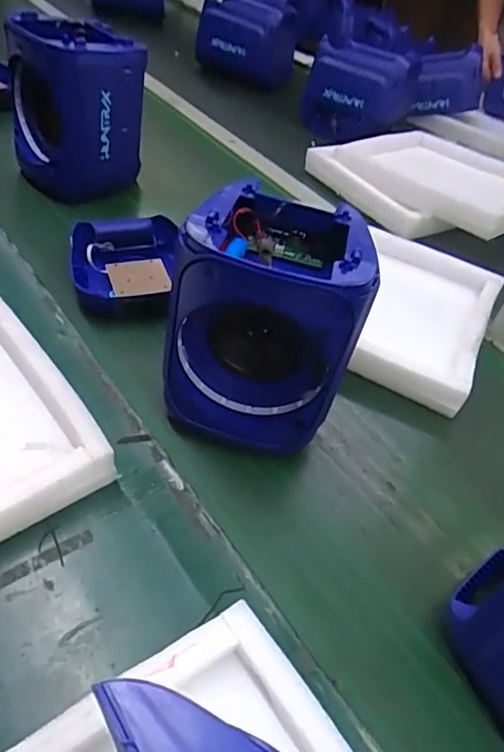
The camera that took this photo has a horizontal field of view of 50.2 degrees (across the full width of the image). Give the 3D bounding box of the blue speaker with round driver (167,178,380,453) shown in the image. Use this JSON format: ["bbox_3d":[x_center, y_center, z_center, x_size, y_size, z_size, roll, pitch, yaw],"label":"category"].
[{"bbox_3d":[0.022,-0.053,0.528,0.163,0.202,0.147,17,40,11],"label":"blue speaker with round driver"}]

